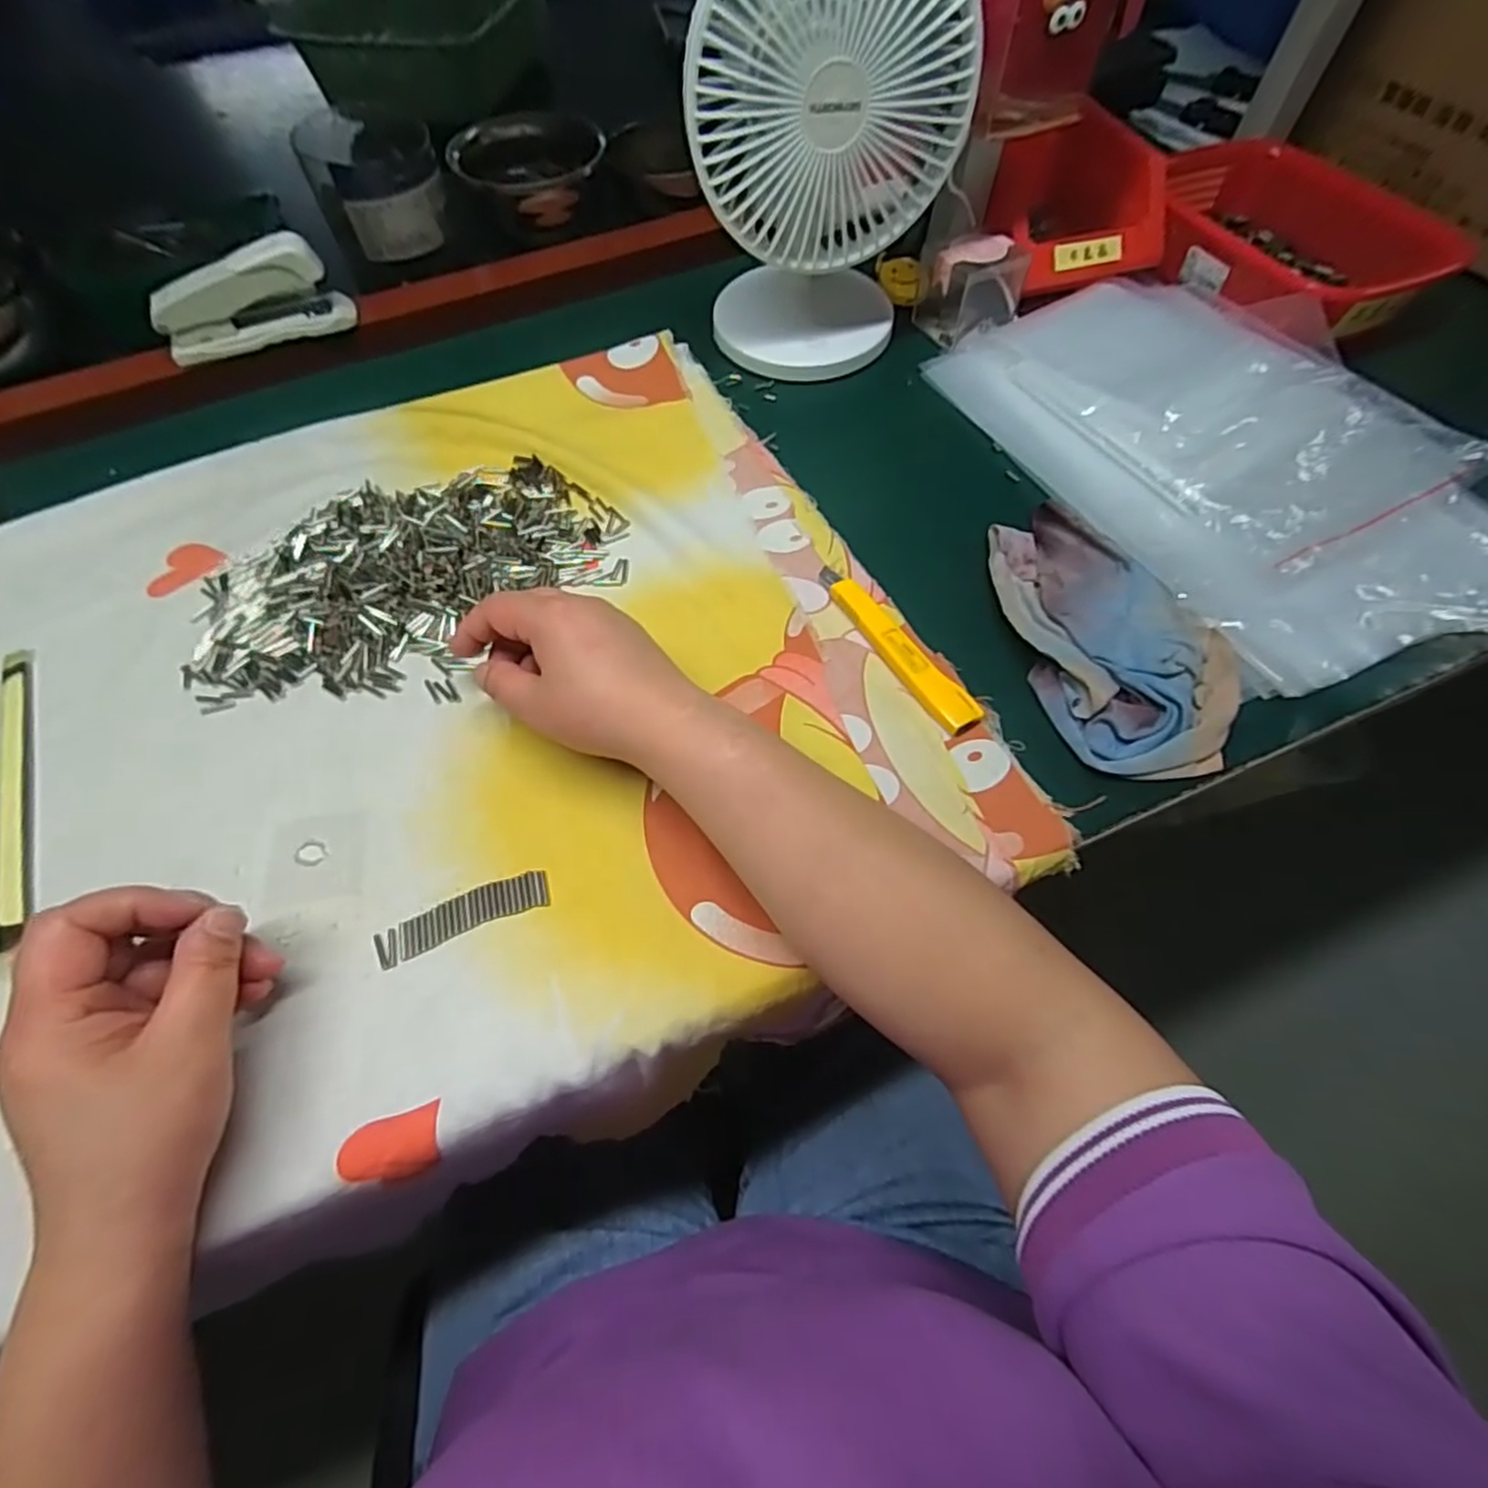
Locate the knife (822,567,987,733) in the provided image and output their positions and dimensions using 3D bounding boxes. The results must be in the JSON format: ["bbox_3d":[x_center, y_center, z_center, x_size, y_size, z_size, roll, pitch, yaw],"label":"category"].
[{"bbox_3d":[0.084,-0.058,0.381,0.022,0.011,0.127,-28,67,-14],"label":"knife"}]

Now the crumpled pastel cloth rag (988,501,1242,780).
[{"bbox_3d":[0.202,-0.065,0.378,0.097,0.018,0.178,-6,64,-4],"label":"crumpled pastel cloth rag"}]

